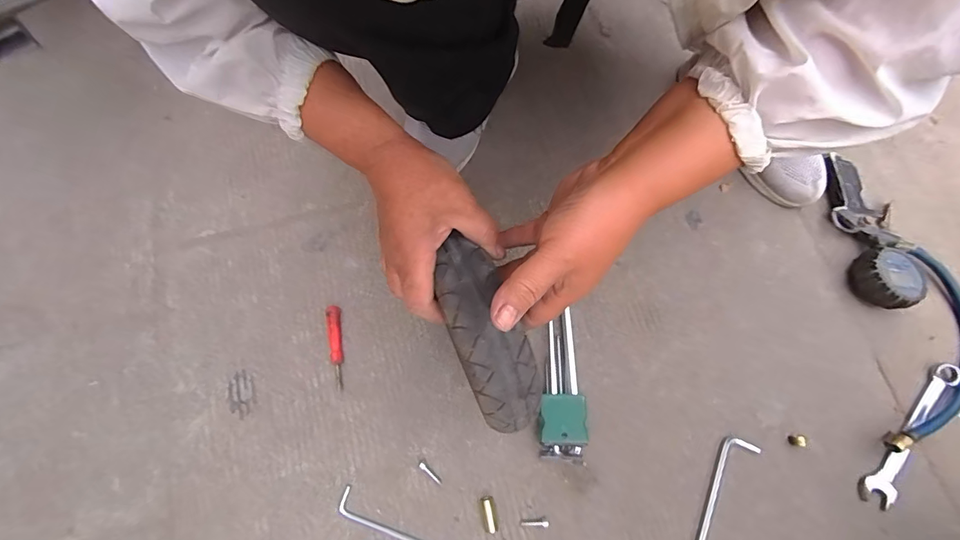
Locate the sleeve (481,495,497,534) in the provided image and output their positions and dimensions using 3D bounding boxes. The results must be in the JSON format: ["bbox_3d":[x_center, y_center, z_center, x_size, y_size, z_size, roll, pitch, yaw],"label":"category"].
[{"bbox_3d":[0.009,0.247,0.416,0.013,0.015,0.032,-8,74,-5],"label":"sleeve"}]

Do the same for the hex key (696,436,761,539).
[{"bbox_3d":[0.238,0.261,0.420,0.029,0.014,0.185,28,74,6],"label":"hex key"}]

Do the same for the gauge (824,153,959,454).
[{"bbox_3d":[0.510,0.021,0.486,0.156,0.039,0.349,1,73,-2],"label":"gauge"}]

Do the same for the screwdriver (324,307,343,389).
[{"bbox_3d":[-0.161,0.086,0.458,0.017,0.014,0.092,-9,74,-5],"label":"screwdriver"}]

